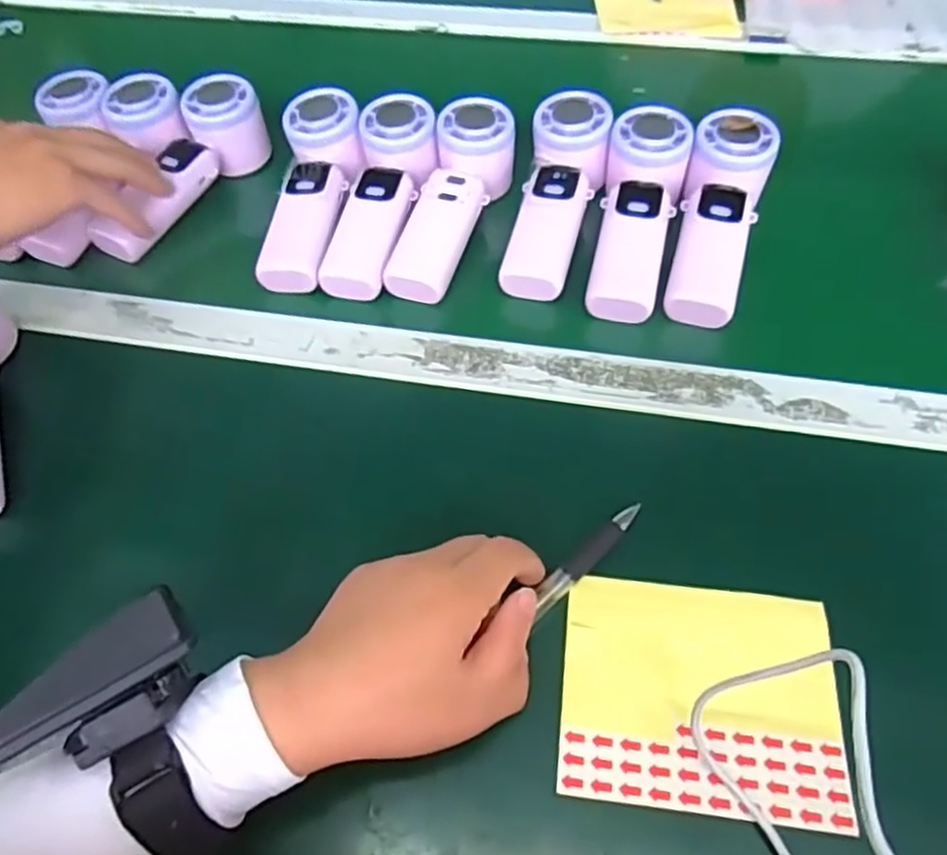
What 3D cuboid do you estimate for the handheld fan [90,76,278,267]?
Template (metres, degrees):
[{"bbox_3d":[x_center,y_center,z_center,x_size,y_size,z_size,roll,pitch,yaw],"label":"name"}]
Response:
[{"bbox_3d":[-0.215,-0.193,0.534,0.057,0.053,0.156,19,58,14],"label":"handheld fan"}]

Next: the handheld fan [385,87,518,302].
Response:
[{"bbox_3d":[-0.015,-0.158,0.514,0.051,0.041,0.166,16,69,14],"label":"handheld fan"}]

